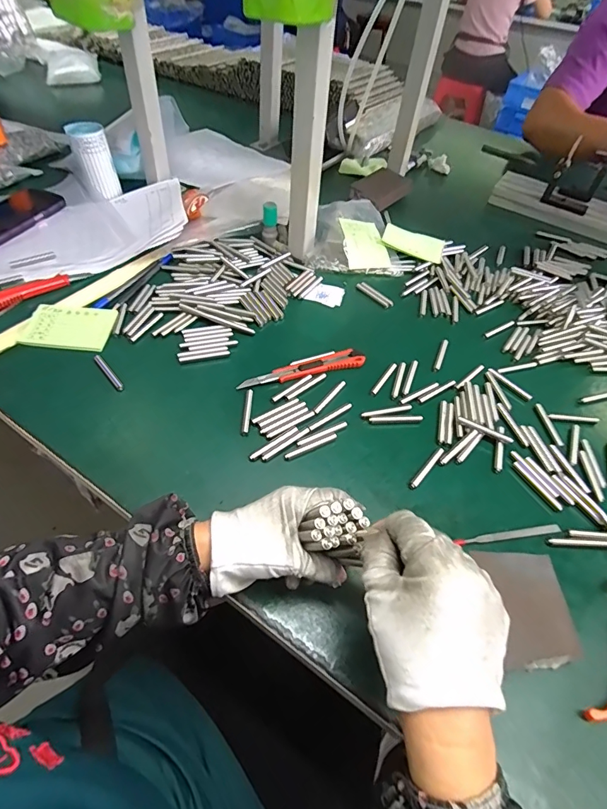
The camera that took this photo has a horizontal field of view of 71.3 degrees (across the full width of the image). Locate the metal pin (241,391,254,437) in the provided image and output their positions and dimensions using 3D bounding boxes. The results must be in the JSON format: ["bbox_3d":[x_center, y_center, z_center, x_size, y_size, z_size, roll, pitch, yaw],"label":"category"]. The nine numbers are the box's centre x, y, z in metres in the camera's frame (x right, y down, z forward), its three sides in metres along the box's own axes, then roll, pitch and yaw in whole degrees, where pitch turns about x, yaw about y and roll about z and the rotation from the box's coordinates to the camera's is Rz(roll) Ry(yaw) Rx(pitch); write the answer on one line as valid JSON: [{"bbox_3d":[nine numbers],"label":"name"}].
[{"bbox_3d":[-0.059,0.007,0.448,0.008,0.004,0.058,4,49,-3],"label":"metal pin"}]

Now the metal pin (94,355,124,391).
[{"bbox_3d":[-0.216,-0.037,0.465,0.010,0.011,0.063,-31,59,-28],"label":"metal pin"}]

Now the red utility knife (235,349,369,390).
[{"bbox_3d":[-0.001,-0.043,0.490,0.149,0.009,0.024,-12,52,-16],"label":"red utility knife"}]

